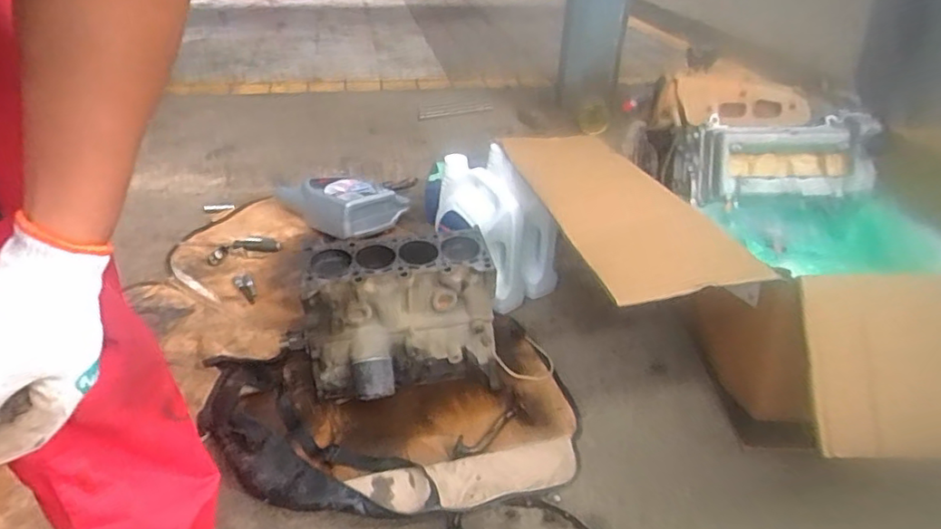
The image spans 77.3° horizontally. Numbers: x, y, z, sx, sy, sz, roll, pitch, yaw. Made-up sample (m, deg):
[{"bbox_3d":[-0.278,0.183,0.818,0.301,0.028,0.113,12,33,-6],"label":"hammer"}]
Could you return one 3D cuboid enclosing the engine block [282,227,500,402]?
[{"bbox_3d":[-0.129,0.098,1.045,0.327,0.223,0.208,-9,35,-14],"label":"engine block"}]

